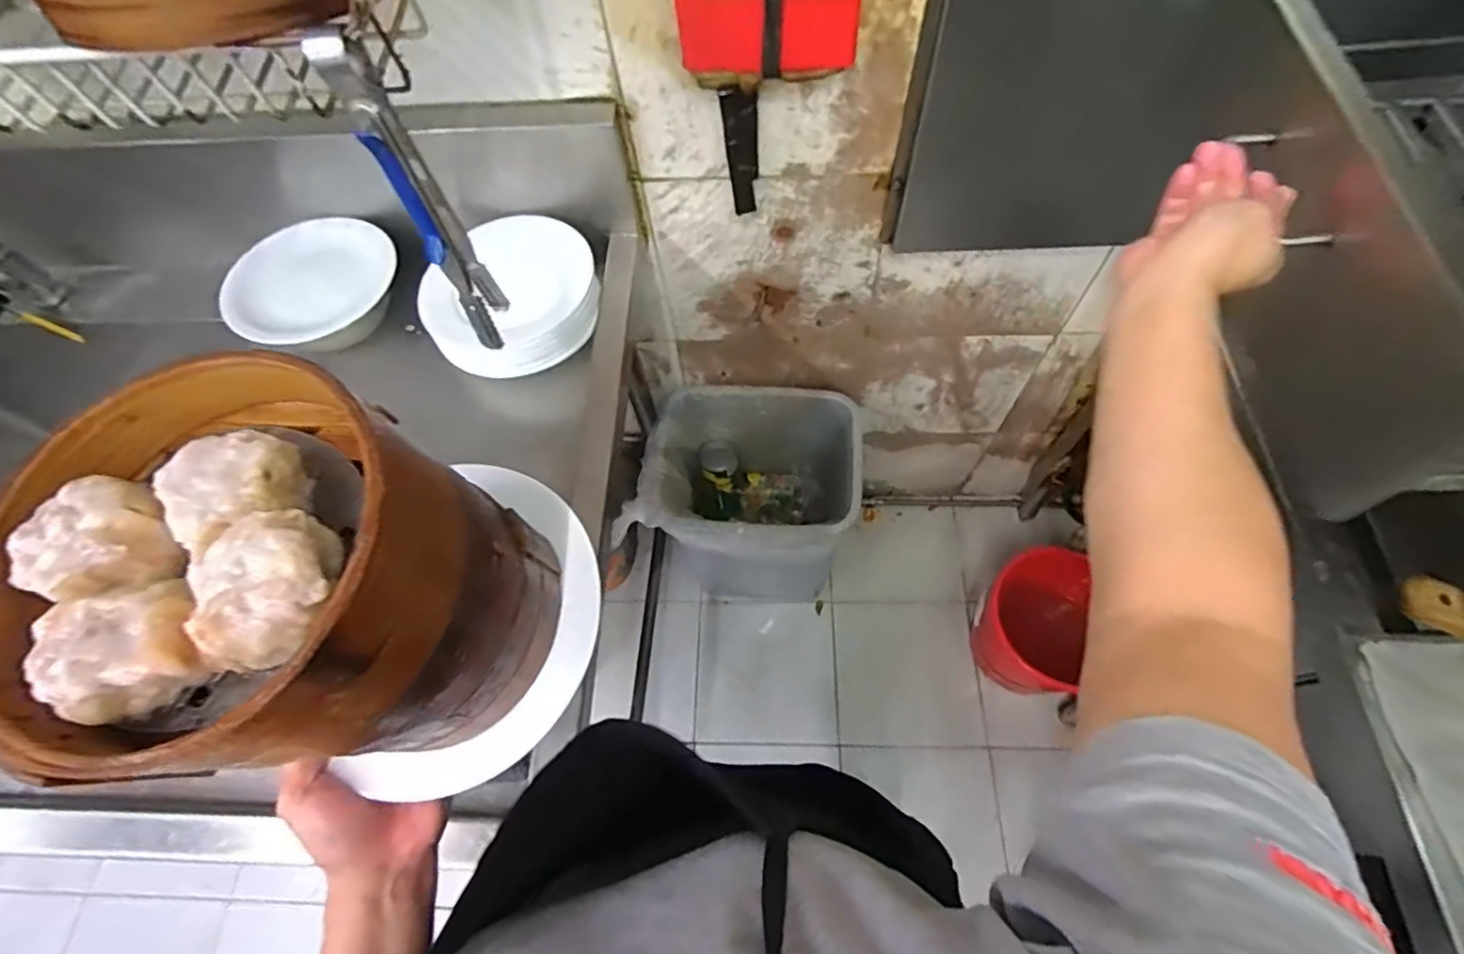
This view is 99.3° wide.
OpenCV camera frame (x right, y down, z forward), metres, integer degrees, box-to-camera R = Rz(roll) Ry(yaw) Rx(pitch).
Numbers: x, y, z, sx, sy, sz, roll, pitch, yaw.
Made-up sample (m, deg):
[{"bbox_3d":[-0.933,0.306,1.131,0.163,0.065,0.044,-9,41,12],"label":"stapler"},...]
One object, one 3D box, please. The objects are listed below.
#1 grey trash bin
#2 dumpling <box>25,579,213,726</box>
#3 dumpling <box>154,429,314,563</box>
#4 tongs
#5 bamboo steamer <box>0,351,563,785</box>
[{"bbox_3d":[0.038,0.077,1.235,0.368,0.501,0.297,12,63,10],"label":"grey trash bin"},{"bbox_3d":[-0.195,0.056,0.204,0.041,0.025,0.033,-27,63,-10],"label":"dumpling"},{"bbox_3d":[-0.174,0.008,0.223,0.037,0.029,0.037,-28,64,-11],"label":"dumpling"},{"bbox_3d":[-0.189,-0.166,0.393,0.027,0.190,0.053,-26,63,-10],"label":"tongs"},{"bbox_3d":[-0.177,0.057,0.276,0.135,0.168,0.133,8,63,8],"label":"bamboo steamer"}]

